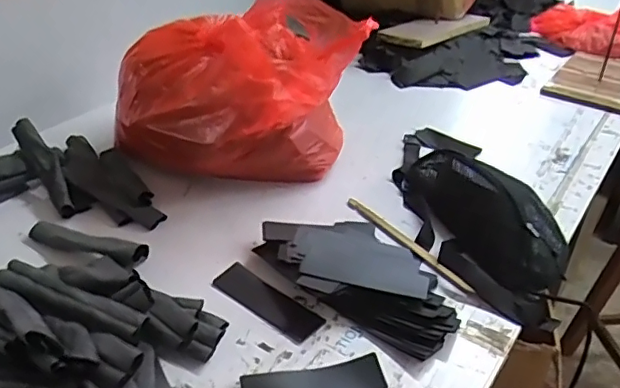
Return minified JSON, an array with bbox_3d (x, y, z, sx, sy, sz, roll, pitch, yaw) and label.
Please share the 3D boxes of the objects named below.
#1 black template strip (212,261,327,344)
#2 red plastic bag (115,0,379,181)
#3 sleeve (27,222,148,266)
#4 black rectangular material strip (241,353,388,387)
[{"bbox_3d":[-0.054,0.130,0.682,0.150,0.005,0.051,26,42,31],"label":"black template strip"},{"bbox_3d":[-0.111,-0.157,0.854,0.357,0.233,0.232,-10,37,-15],"label":"red plastic bag"},{"bbox_3d":[-0.298,0.060,0.733,0.194,0.034,0.039,17,38,21],"label":"sleeve"},{"bbox_3d":[0.005,0.200,0.584,0.149,0.007,0.044,-6,46,-11],"label":"black rectangular material strip"}]

